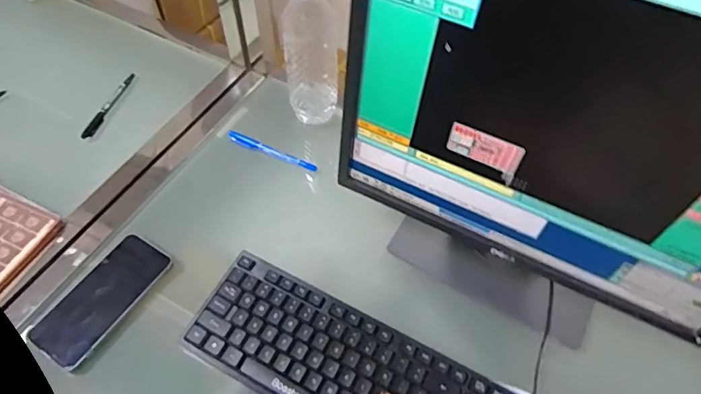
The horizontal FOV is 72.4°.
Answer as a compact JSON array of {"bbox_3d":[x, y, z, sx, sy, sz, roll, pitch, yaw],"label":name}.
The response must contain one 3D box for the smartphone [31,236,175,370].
[{"bbox_3d":[-0.287,0.116,0.555,0.073,0.008,0.155,29,59,14],"label":"smartphone"}]

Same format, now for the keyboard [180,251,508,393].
[{"bbox_3d":[0.036,0.202,0.490,0.433,0.028,0.119,26,53,14],"label":"keyboard"}]

